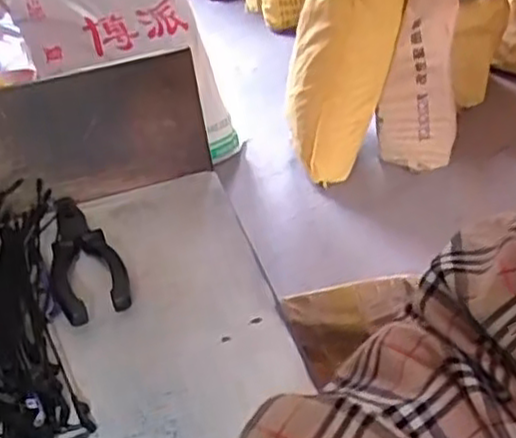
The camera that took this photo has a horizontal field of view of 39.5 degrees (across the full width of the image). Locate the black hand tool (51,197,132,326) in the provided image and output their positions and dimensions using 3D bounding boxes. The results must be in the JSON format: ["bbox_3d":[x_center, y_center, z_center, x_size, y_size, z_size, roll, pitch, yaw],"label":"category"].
[{"bbox_3d":[-0.135,0.021,0.540,0.049,0.018,0.179,-19,35,-15],"label":"black hand tool"}]

